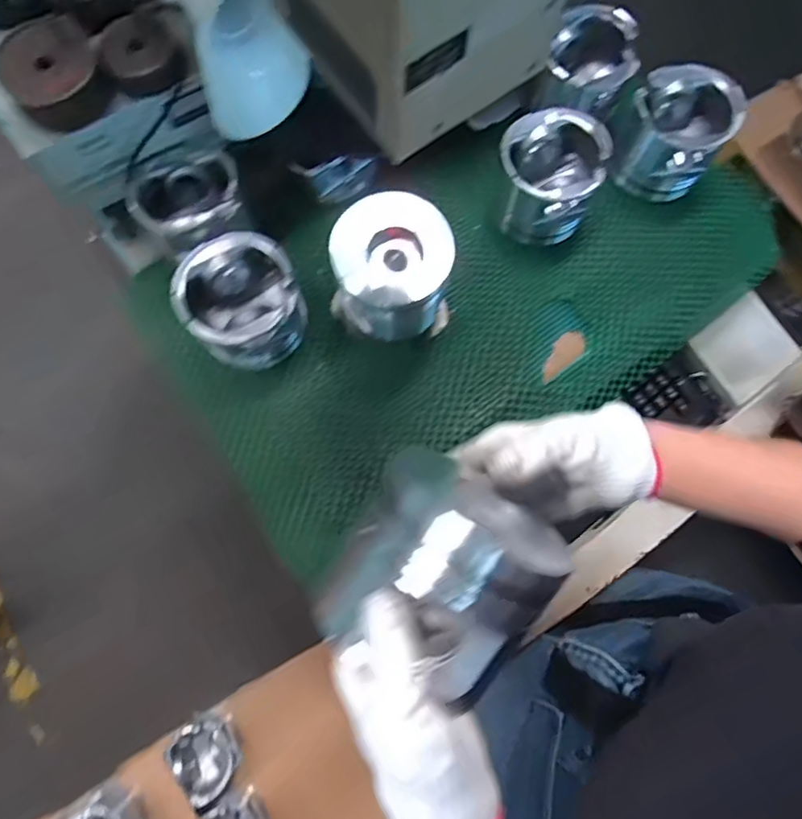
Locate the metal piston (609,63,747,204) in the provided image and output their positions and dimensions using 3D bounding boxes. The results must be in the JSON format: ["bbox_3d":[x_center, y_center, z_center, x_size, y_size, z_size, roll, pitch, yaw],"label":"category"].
[{"bbox_3d":[0.311,-0.316,0.653,0.111,0.098,0.101,27,77,5],"label":"metal piston"}]

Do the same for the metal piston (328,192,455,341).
[{"bbox_3d":[-0.011,-0.136,0.571,0.117,0.124,0.099,-16,78,-6],"label":"metal piston"}]

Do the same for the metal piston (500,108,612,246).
[{"bbox_3d":[0.161,-0.257,0.634,0.110,0.106,0.109,16,77,2],"label":"metal piston"}]

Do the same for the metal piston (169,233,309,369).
[{"bbox_3d":[-0.159,-0.104,0.584,0.112,0.102,0.100,-36,80,-9],"label":"metal piston"}]

